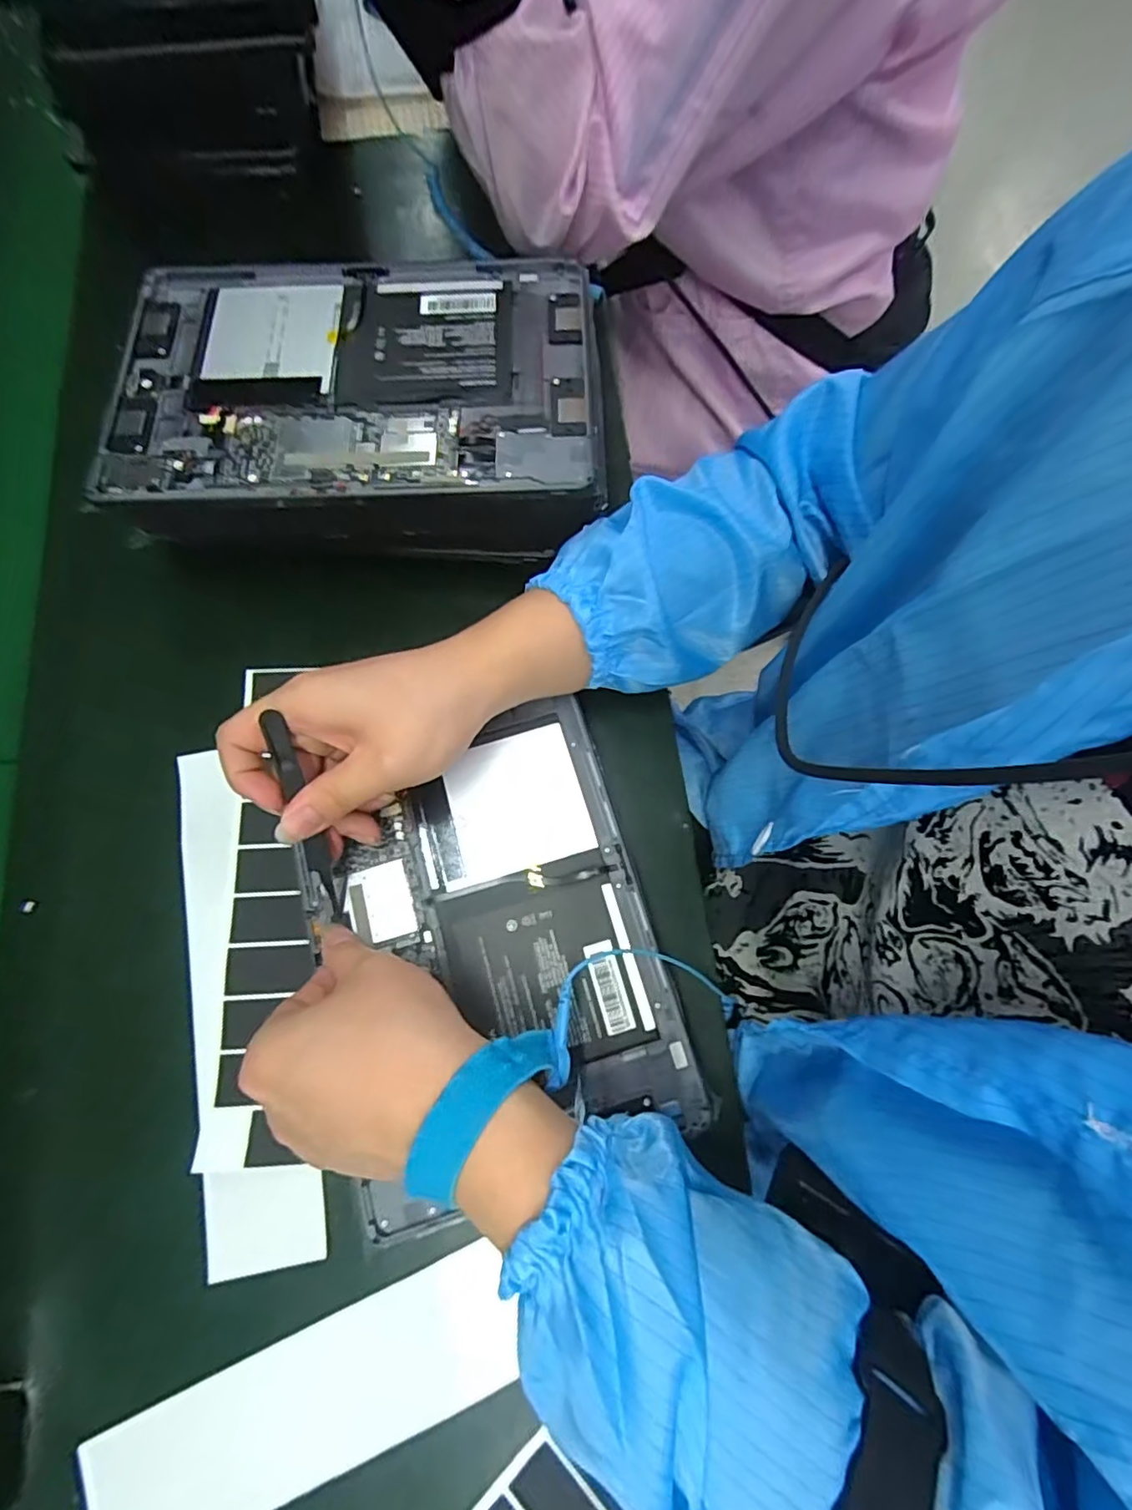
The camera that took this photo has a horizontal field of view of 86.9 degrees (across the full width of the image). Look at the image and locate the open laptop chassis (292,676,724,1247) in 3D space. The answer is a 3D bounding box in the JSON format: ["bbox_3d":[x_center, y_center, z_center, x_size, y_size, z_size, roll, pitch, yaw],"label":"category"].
[{"bbox_3d":[-0.041,0.093,0.301,0.158,0.014,0.218,-16,77,-4],"label":"open laptop chassis"}]

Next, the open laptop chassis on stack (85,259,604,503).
[{"bbox_3d":[-0.114,-0.210,0.323,0.258,0.011,0.168,-1,77,0],"label":"open laptop chassis on stack"}]

